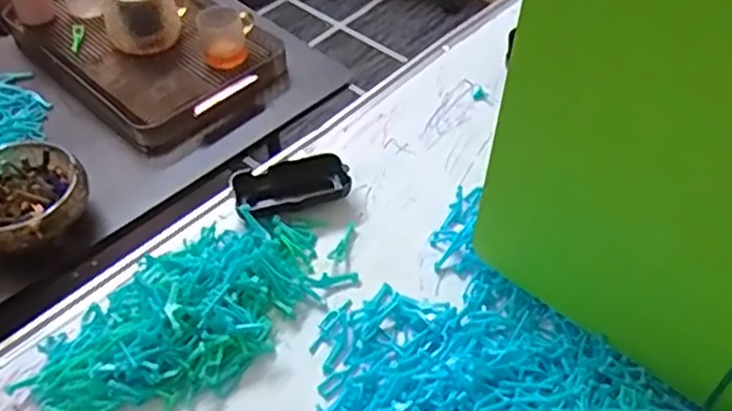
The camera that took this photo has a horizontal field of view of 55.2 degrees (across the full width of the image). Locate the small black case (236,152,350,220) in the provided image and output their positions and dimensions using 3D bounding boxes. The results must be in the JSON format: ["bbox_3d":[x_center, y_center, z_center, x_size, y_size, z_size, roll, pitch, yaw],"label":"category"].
[{"bbox_3d":[-0.072,-0.019,0.672,0.104,0.023,0.057,-18,51,-14],"label":"small black case"}]

